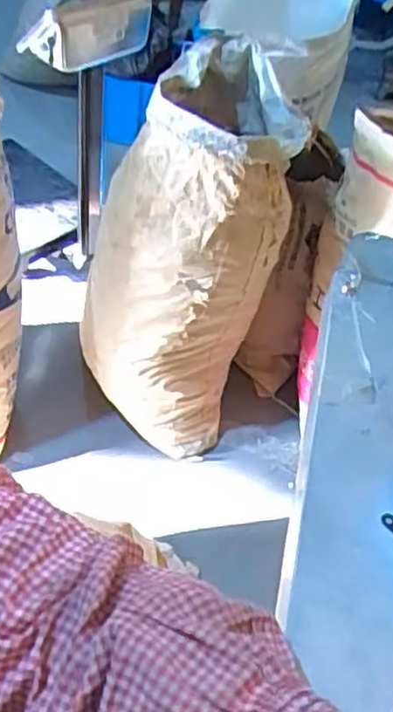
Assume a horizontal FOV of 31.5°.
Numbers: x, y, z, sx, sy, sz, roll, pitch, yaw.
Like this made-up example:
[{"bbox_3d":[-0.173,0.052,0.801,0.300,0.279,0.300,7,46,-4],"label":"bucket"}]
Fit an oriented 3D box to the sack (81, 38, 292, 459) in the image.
[{"bbox_3d":[-0.045,-0.113,1.237,0.339,0.717,0.201,15,48,3],"label":"sack"}]

